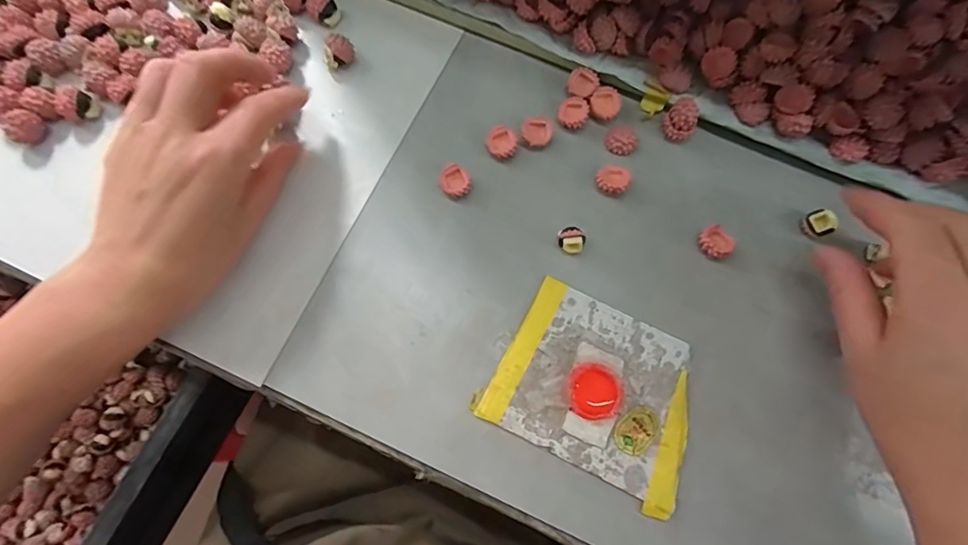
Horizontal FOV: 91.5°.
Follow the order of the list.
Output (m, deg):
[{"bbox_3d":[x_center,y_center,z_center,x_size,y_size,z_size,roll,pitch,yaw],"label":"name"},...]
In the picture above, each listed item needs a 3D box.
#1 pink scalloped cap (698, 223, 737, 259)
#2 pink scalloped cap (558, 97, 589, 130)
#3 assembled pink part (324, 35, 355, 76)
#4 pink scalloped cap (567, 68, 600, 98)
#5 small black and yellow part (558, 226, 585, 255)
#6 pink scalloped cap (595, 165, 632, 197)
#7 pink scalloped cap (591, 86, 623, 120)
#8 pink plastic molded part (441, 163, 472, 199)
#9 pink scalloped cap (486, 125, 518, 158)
[{"bbox_3d":[0.141,-0.018,0.287,0.017,0.008,0.020,-35,79,-9],"label":"pink scalloped cap"},{"bbox_3d":[0.059,-0.105,0.308,0.019,0.005,0.022,18,76,4],"label":"pink scalloped cap"},{"bbox_3d":[-0.096,-0.145,0.313,0.015,0.014,0.021,13,76,2],"label":"assembled pink part"},{"bbox_3d":[0.066,-0.125,0.312,0.019,0.004,0.020,26,77,6],"label":"pink scalloped cap"},{"bbox_3d":[0.053,-0.020,0.286,0.017,0.011,0.014,25,77,5],"label":"small black and yellow part"},{"bbox_3d":[0.082,-0.059,0.297,0.020,0.007,0.019,0,76,-1],"label":"pink scalloped cap"},{"bbox_3d":[0.080,-0.111,0.311,0.020,0.005,0.021,0,76,-1],"label":"pink scalloped cap"},{"bbox_3d":[-0.018,-0.057,0.295,0.017,0.012,0.019,-36,79,-9],"label":"pink plastic molded part"},{"bbox_3d":[0.012,-0.083,0.303,0.019,0.008,0.019,0,76,-1],"label":"pink scalloped cap"}]

